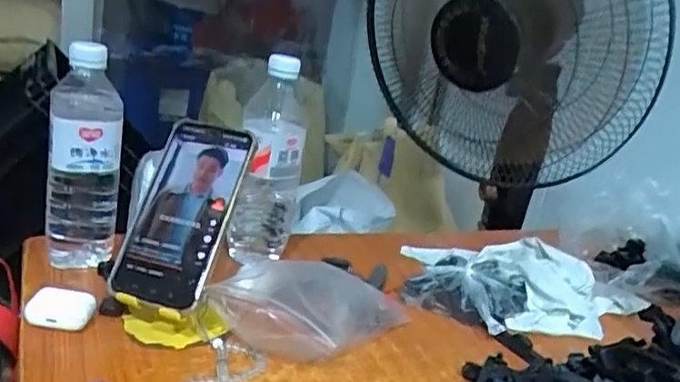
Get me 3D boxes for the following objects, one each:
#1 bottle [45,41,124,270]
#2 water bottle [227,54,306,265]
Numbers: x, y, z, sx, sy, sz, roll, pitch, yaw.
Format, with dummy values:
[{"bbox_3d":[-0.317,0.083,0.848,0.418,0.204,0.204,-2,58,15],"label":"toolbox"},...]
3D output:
[{"bbox_3d":[-0.236,-0.026,0.556,0.064,0.212,0.062,1,20,-27],"label":"bottle"},{"bbox_3d":[-0.076,-0.028,0.651,0.067,0.216,0.062,8,17,-8],"label":"water bottle"}]

